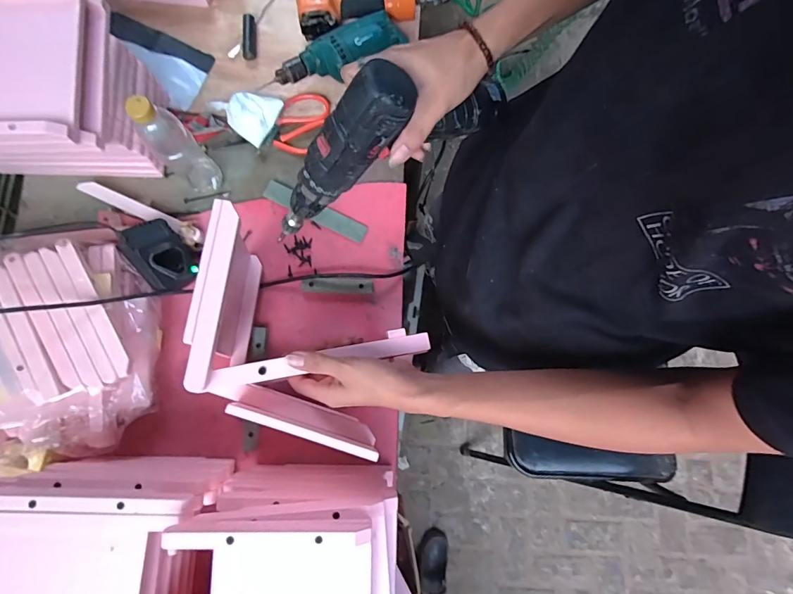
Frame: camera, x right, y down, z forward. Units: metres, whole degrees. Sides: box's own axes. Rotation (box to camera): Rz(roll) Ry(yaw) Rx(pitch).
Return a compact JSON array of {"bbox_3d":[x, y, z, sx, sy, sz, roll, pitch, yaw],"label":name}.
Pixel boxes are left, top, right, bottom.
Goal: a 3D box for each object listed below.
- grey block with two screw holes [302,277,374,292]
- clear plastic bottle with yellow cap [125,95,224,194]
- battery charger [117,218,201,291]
[{"bbox_3d":[-0.092,-0.019,0.630,0.107,0.019,0.020,1,81,-3],"label":"grey block with two screw holes"},{"bbox_3d":[-0.312,-0.216,0.564,0.058,0.190,0.071,-39,85,-8],"label":"clear plastic bottle with yellow cap"},{"bbox_3d":[-0.346,-0.060,0.594,0.081,0.040,0.106,-35,97,-45],"label":"battery charger"}]

